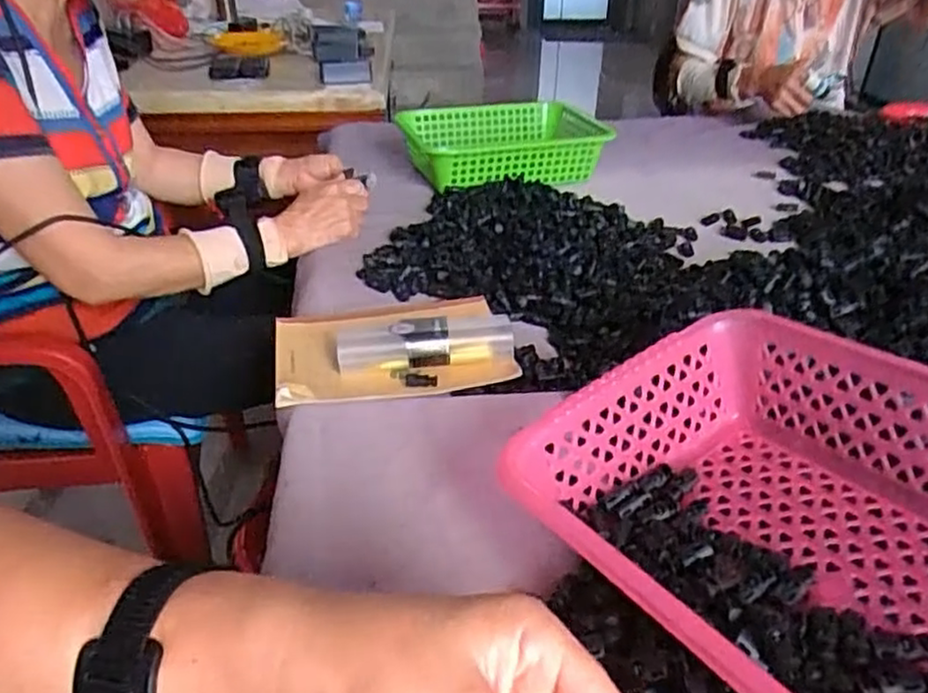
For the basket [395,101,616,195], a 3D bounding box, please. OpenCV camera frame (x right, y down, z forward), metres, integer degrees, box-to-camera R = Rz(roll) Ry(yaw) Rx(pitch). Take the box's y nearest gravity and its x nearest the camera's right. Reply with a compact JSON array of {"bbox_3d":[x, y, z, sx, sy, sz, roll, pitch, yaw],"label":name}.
[{"bbox_3d":[0.058,-0.315,1.090,0.295,0.082,0.213,-6,33,-10],"label":"basket"}]

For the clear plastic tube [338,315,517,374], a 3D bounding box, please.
[{"bbox_3d":[-0.035,-0.001,0.625,0.154,0.040,0.043,-4,33,-8],"label":"clear plastic tube"}]

